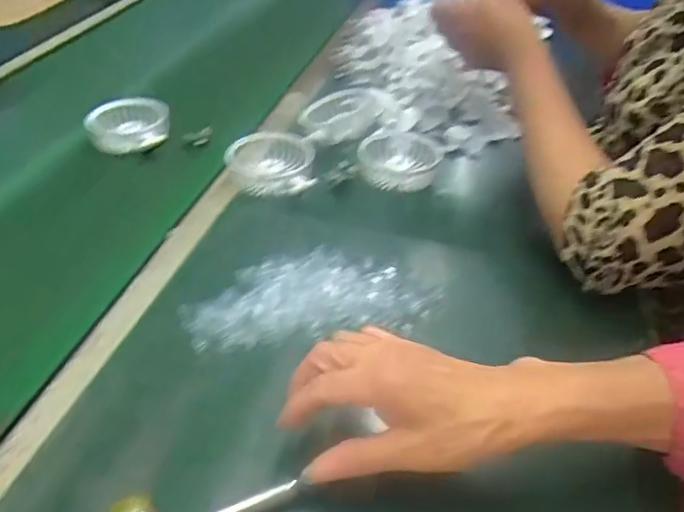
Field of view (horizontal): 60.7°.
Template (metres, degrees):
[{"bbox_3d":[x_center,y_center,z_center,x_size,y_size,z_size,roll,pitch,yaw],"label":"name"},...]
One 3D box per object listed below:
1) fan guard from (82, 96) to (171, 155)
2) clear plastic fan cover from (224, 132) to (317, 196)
[{"bbox_3d":[-0.256,-0.159,0.702,0.092,0.030,0.095,-5,41,-10],"label":"fan guard"},{"bbox_3d":[-0.076,-0.099,0.628,0.090,0.029,0.087,2,40,-2],"label":"clear plastic fan cover"}]

